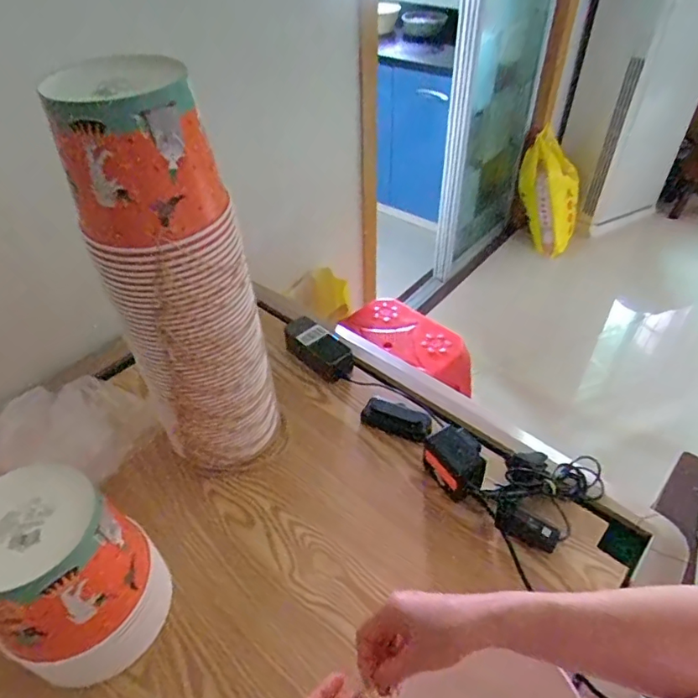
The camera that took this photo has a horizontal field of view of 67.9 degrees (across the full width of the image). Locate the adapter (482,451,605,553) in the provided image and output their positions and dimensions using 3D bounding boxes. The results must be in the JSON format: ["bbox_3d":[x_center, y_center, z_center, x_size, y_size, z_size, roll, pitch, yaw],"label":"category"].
[{"bbox_3d":[0.269,0.190,0.712,0.184,0.036,0.111,-31,53,-29],"label":"adapter"}]

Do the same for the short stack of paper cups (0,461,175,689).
[{"bbox_3d":[-0.281,0.231,0.536,0.129,0.217,0.147,33,53,29],"label":"short stack of paper cups"}]

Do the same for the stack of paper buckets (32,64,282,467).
[{"bbox_3d":[-0.189,-0.051,0.620,0.162,0.506,0.135,-20,46,-19],"label":"stack of paper buckets"}]

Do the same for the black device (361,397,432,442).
[{"bbox_3d":[0.075,0.108,0.810,0.109,0.024,0.045,18,47,17],"label":"black device"}]

